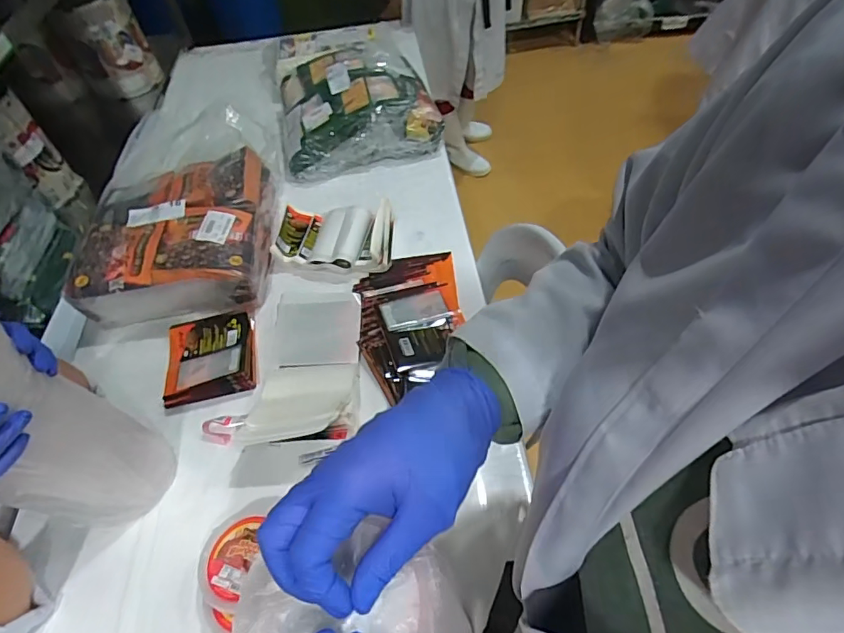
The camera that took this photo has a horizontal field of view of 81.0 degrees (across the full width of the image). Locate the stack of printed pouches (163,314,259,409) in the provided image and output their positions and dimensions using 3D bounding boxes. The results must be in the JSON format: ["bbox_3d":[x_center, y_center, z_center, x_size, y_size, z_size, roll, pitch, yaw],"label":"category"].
[{"bbox_3d":[-0.364,0.066,0.857,0.152,0.027,0.169,-12,54,-4],"label":"stack of printed pouches"}]

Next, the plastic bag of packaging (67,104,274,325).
[{"bbox_3d":[-0.478,-0.213,0.990,0.329,0.120,0.455,-8,54,-1],"label":"plastic bag of packaging"}]

